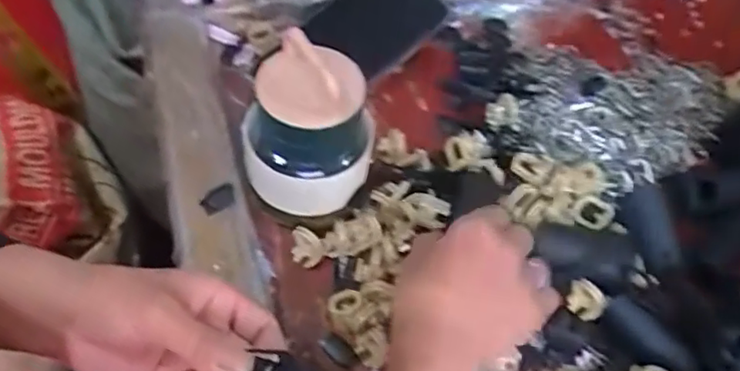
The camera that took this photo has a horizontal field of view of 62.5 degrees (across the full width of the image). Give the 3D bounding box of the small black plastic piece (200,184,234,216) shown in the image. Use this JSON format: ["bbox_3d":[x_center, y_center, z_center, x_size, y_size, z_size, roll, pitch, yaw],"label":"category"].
[{"bbox_3d":[-0.099,0.009,0.402,0.023,0.004,0.017,-31,63,-23],"label":"small black plastic piece"}]

